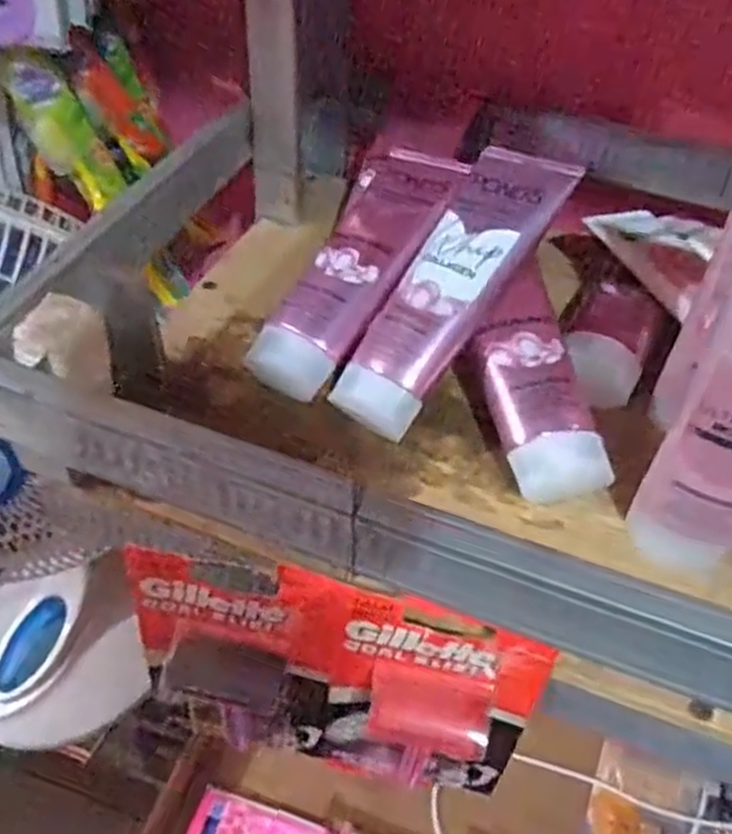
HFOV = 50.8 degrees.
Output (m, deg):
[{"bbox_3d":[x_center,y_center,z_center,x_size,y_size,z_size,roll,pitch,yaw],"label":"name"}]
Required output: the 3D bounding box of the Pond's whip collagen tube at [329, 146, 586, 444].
[{"bbox_3d":[0.039,-0.065,0.372,0.055,0.026,0.158,31,83,22],"label":"Pond's whip collagen tube"}]

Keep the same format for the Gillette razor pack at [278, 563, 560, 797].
[{"bbox_3d":[0.015,0.125,0.335,0.105,0.136,0.032,14,49,9],"label":"Gillette razor pack"}]

